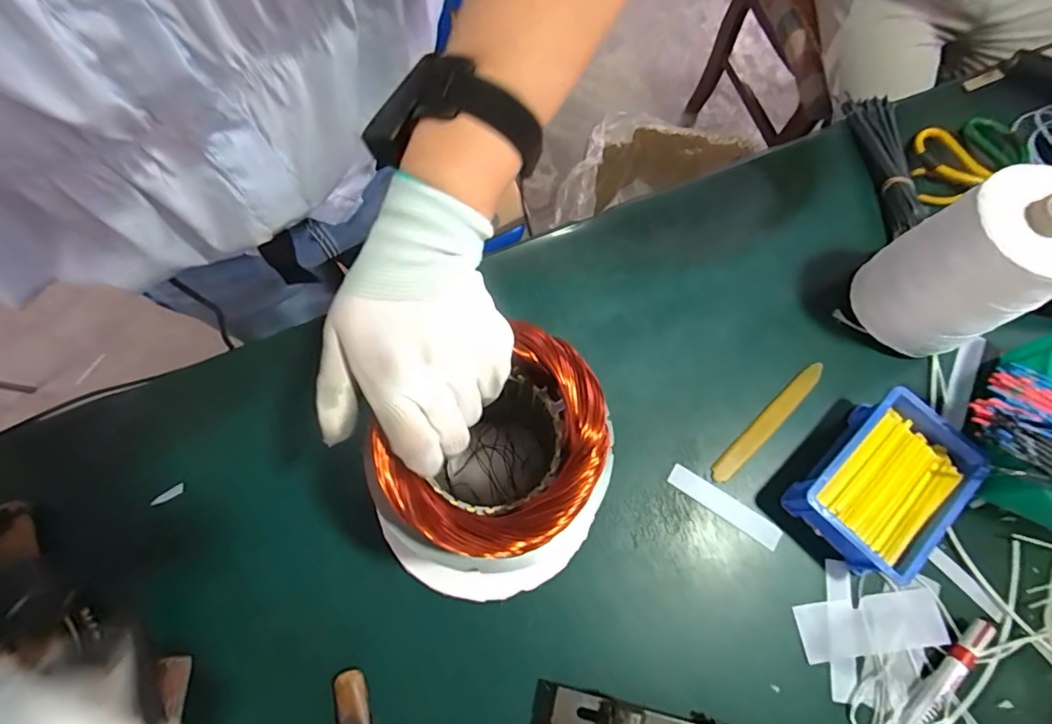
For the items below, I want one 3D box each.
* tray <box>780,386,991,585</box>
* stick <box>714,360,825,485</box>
[{"bbox_3d":[0.317,0.108,0.433,0.103,0.057,0.149,43,75,13],"label":"tray"},{"bbox_3d":[0.236,0.058,0.476,0.160,0.006,0.020,-42,78,-14],"label":"stick"}]

